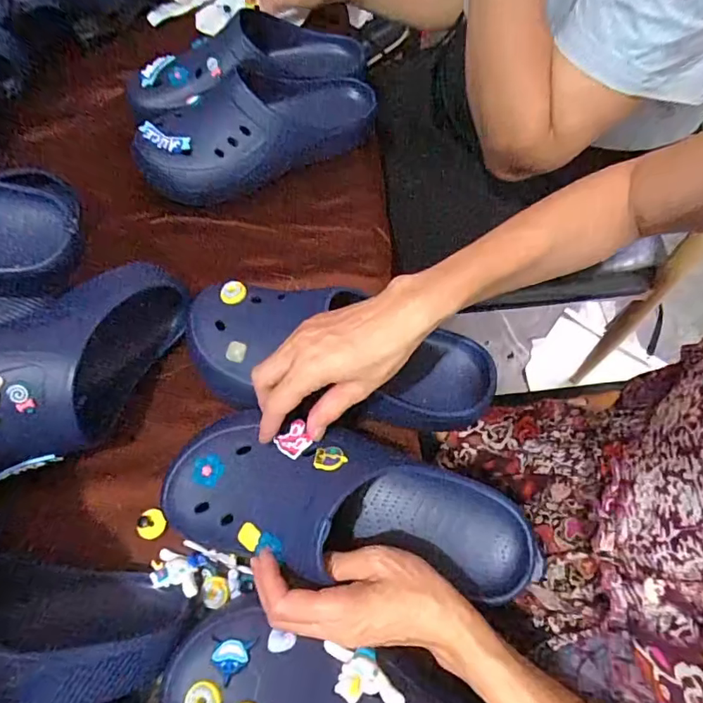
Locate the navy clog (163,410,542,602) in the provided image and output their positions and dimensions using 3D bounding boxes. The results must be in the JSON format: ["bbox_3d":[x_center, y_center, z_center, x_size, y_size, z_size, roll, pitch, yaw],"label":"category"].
[{"bbox_3d":[-0.001,0.116,0.383,0.280,0.077,0.106,12,65,-2],"label":"navy clog"}]

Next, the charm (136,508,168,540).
[{"bbox_3d":[-0.174,0.150,0.431,0.026,0.004,0.024,-1,64,1],"label":"charm"}]

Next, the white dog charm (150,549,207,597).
[{"bbox_3d":[-0.143,0.180,0.406,0.043,0.009,0.038,0,27,6],"label":"white dog charm"}]

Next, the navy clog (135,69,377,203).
[{"bbox_3d":[-0.118,-0.258,0.581,0.265,0.088,0.113,-18,65,-7],"label":"navy clog"}]

